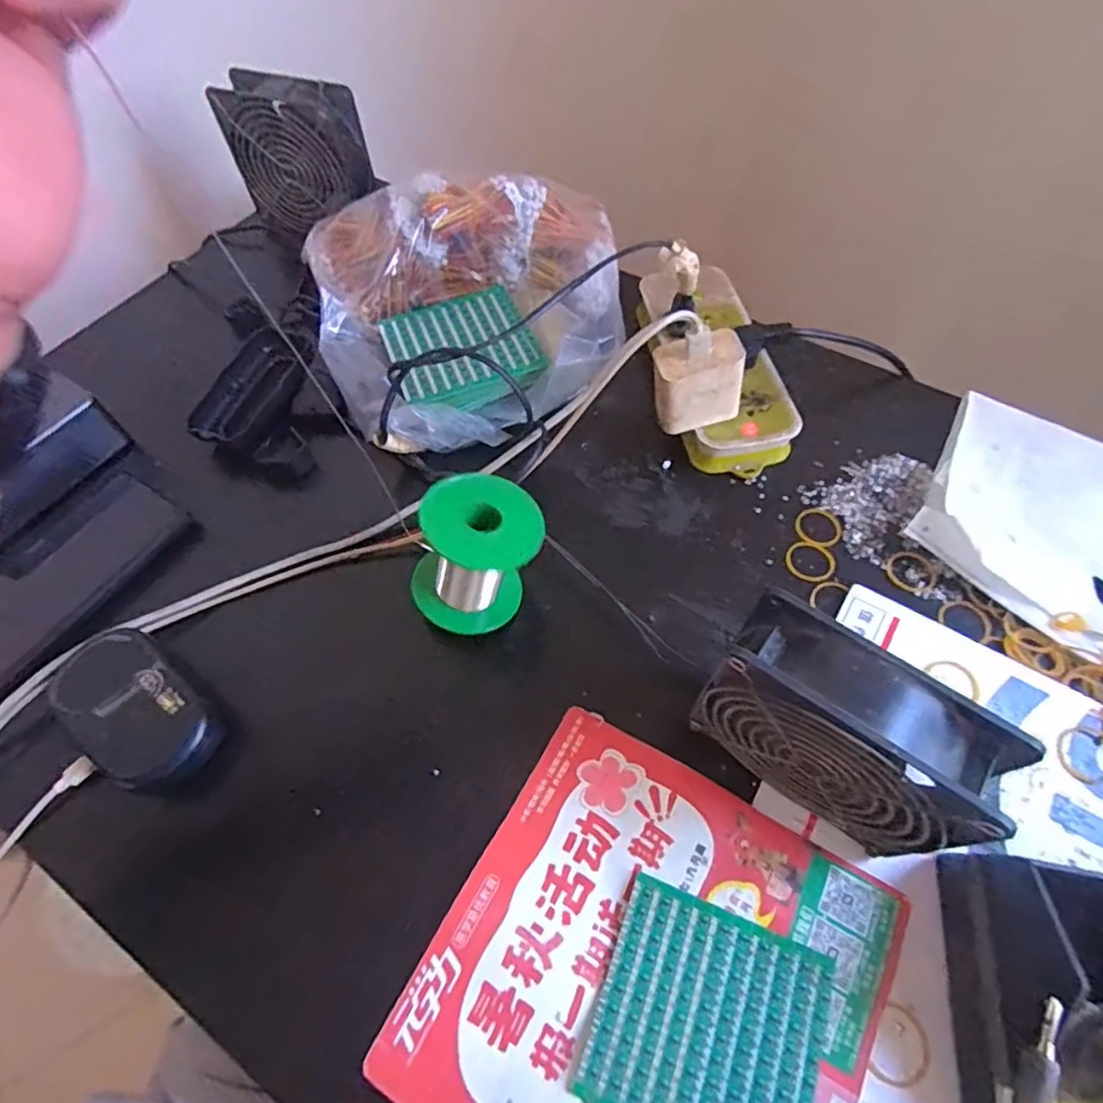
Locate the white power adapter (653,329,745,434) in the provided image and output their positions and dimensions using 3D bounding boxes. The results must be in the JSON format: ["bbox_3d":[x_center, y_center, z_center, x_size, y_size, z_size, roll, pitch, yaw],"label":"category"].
[{"bbox_3d":[0.099,-0.113,0.409,0.063,0.058,0.030,-5,61,-2],"label":"white power adapter"}]

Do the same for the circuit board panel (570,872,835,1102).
[{"bbox_3d":[0.073,0.220,0.282,0.098,0.004,0.093,19,63,12],"label":"circuit board panel"}]

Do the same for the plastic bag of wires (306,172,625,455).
[{"bbox_3d":[-0.056,-0.193,0.472,0.235,0.093,0.211,-14,61,-6],"label":"plastic bag of wires"}]

